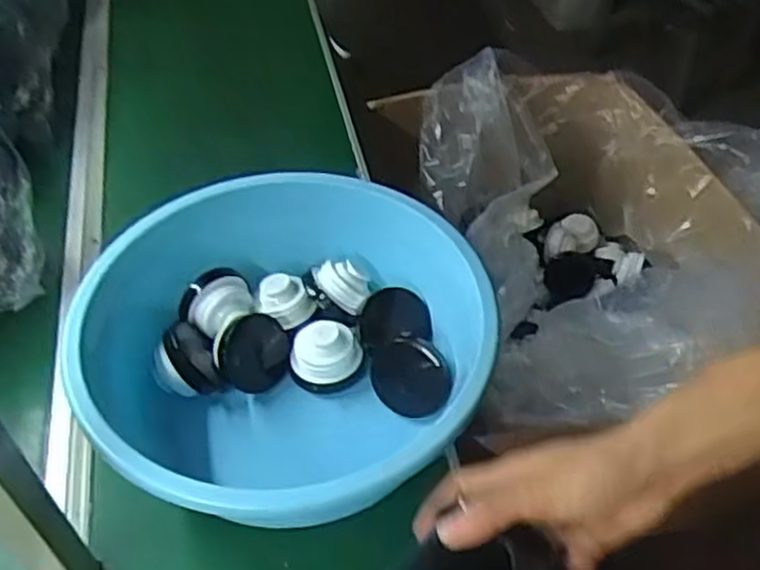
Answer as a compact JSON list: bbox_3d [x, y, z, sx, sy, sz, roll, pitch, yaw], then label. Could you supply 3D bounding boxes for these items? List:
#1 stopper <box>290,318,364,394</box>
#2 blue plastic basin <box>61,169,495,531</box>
[{"bbox_3d":[-0.054,0.072,0.792,0.071,0.050,0.064,-6,48,-4],"label":"stopper"},{"bbox_3d":[-0.086,0.069,0.744,0.342,0.145,0.342,0,48,2],"label":"blue plastic basin"}]

